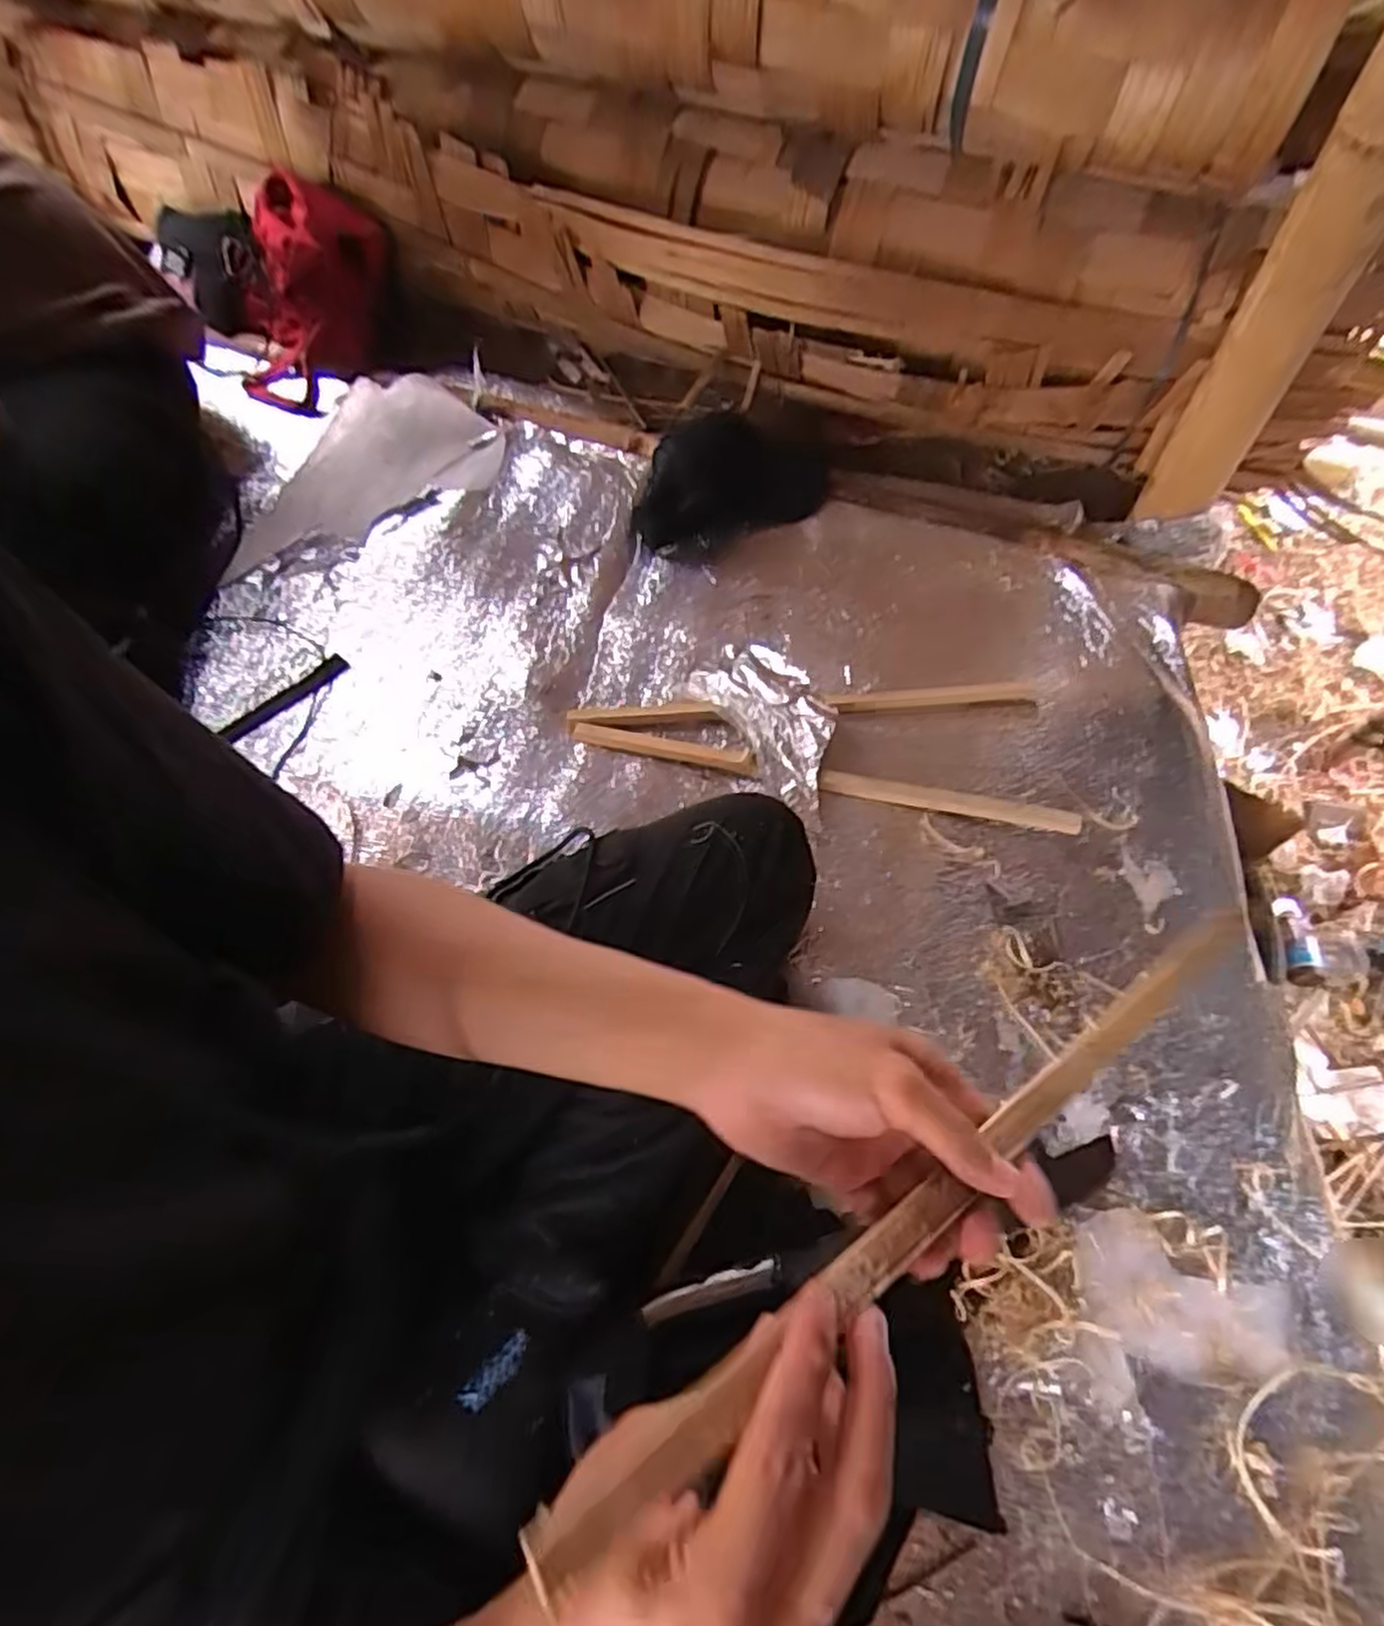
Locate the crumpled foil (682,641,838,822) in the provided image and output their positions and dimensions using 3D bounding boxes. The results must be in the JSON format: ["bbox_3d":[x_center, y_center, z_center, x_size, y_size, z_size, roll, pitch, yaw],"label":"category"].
[{"bbox_3d":[0.092,-0.098,0.807,0.115,0.026,0.211,-32,63,-14],"label":"crumpled foil"}]

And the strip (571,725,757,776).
[{"bbox_3d":[-0.030,-0.070,0.823,0.198,0.010,0.027,12,62,10],"label":"strip"}]

